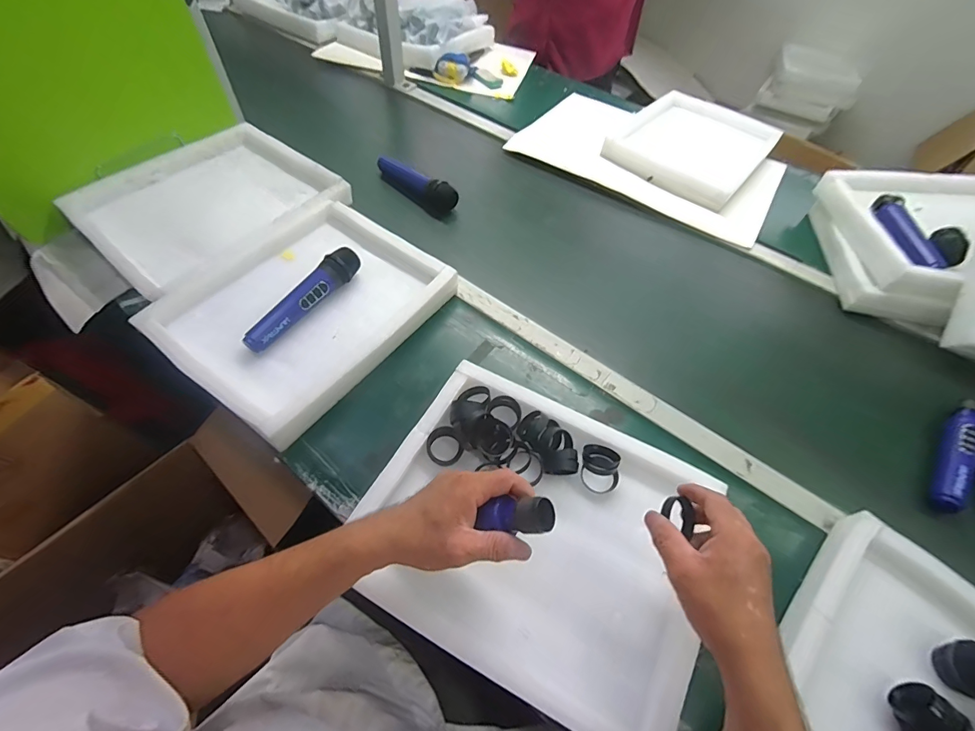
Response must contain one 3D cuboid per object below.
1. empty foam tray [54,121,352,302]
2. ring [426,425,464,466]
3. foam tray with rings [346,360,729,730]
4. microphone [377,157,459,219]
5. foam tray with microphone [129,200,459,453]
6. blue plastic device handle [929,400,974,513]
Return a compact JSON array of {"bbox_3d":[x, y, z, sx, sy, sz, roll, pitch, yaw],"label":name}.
[{"bbox_3d":[-0.473,-0.290,0.718,0.304,0.034,0.367,36,60,19],"label":"empty foam tray"},{"bbox_3d":[-0.052,0.097,0.496,0.042,0.008,0.046,0,93,1],"label":"ring"},{"bbox_3d":[0.052,0.174,0.455,0.345,0.046,0.287,25,57,13],"label":"foam tray with rings"},{"bbox_3d":[-0.149,-0.353,0.807,0.192,0.054,0.049,32,59,17],"label":"microphone"},{"bbox_3d":[-0.270,-0.111,0.617,0.321,0.052,0.375,33,59,17],"label":"foam tray with microphone"},{"bbox_3d":[0.631,0.113,0.552,0.036,0.027,0.210,40,62,21],"label":"blue plastic device handle"}]

